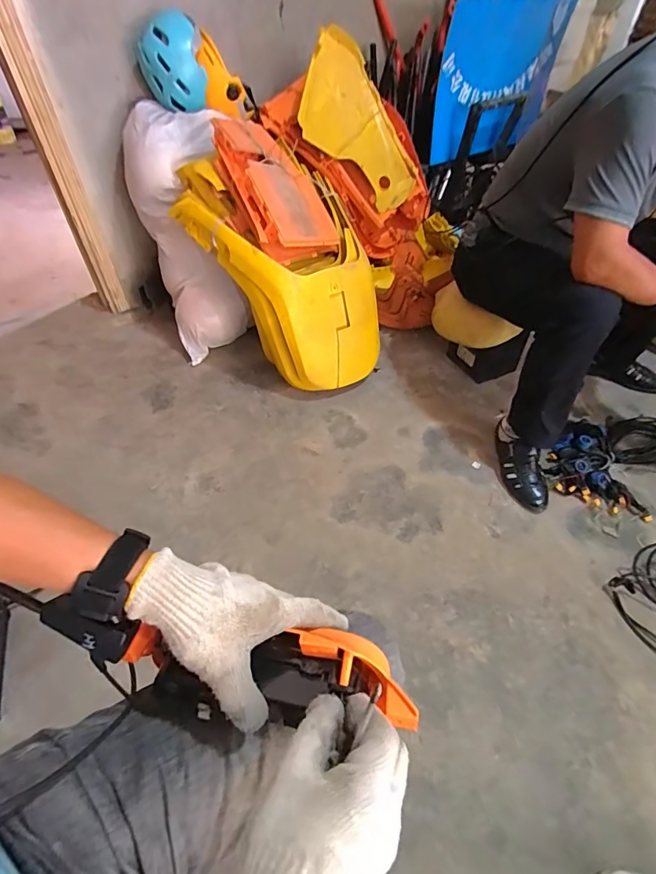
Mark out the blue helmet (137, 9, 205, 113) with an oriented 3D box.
[{"bbox_3d":[-0.518,-1.238,1.462,0.204,0.223,0.220,-13,49,-11],"label":"blue helmet"}]

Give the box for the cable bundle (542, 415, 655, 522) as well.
[{"bbox_3d":[0.781,0.033,1.171,0.415,0.063,0.271,-36,57,-27],"label":"cable bundle"}]

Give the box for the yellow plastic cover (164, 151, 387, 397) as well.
[{"bbox_3d":[-0.140,-0.480,1.353,0.520,0.451,0.536,-13,49,-11],"label":"yellow plastic cover"}]

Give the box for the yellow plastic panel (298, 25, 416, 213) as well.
[{"bbox_3d":[0.082,-1.105,1.572,0.298,0.596,0.097,-28,10,6],"label":"yellow plastic panel"}]

